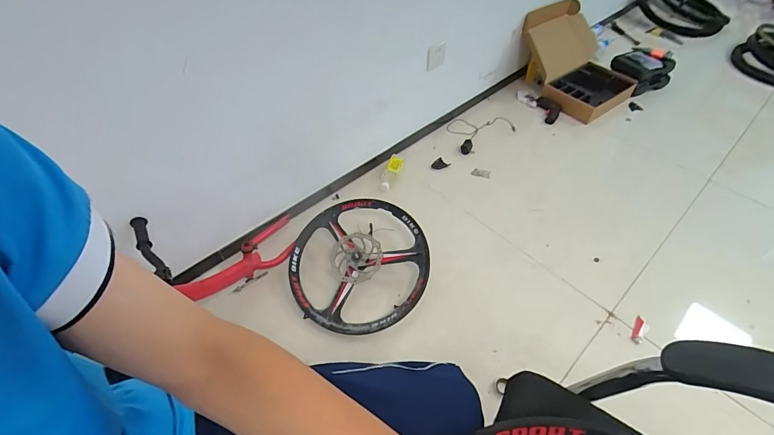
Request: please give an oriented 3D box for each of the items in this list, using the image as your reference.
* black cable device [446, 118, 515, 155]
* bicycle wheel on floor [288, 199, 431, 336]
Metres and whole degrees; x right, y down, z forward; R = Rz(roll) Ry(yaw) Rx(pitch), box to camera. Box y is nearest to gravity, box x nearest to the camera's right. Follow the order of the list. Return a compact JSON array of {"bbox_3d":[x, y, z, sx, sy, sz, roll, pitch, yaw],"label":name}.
[{"bbox_3d":[0.392,-0.383,1.627,0.339,0.043,0.208,-30,56,-22],"label":"black cable device"},{"bbox_3d":[-0.082,0.144,1.129,0.413,0.130,0.413,-3,62,6],"label":"bicycle wheel on floor"}]

